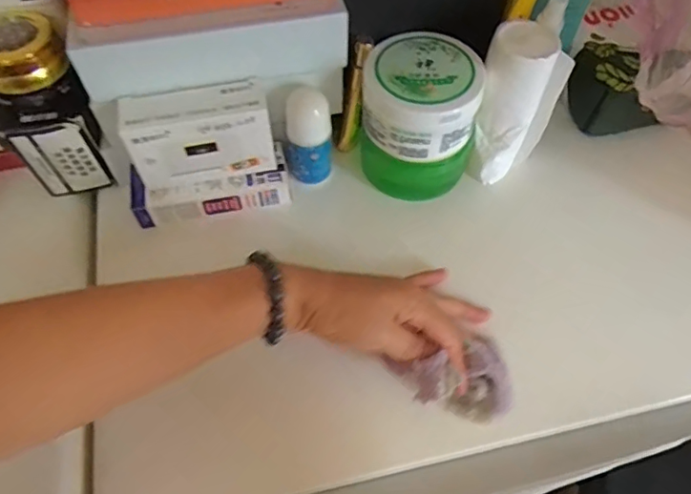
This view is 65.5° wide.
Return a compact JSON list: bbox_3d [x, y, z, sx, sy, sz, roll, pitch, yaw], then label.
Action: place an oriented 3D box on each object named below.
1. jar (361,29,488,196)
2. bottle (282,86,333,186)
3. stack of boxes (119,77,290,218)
[{"bbox_3d":[0.061,-0.105,0.459,0.092,0.114,0.090,0,59,0],"label":"jar"},{"bbox_3d":[-0.031,-0.094,0.461,0.035,0.084,0.032,0,59,0],"label":"bottle"},{"bbox_3d":[-0.114,-0.076,0.444,0.123,0.104,0.051,-10,60,-6],"label":"stack of boxes"}]

